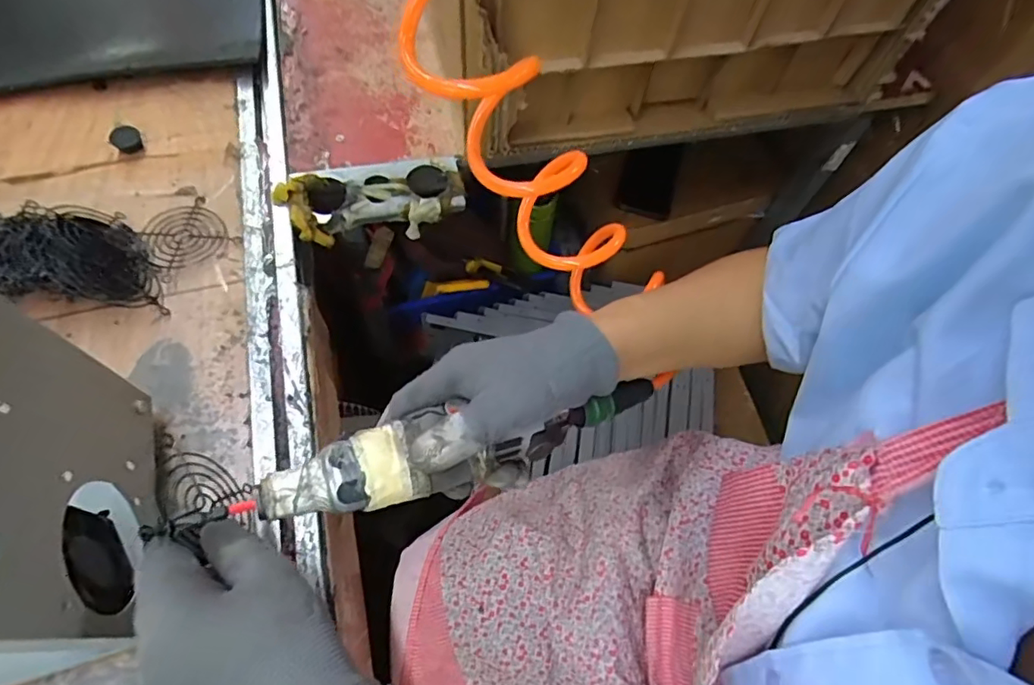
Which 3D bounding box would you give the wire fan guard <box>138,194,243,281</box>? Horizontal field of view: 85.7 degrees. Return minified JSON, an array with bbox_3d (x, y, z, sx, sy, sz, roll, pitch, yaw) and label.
[{"bbox_3d":[-0.270,-0.087,0.453,0.062,0.007,0.063,-39,72,-22],"label":"wire fan guard"}]

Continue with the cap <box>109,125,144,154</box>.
[{"bbox_3d":[-0.342,-0.178,0.488,0.022,0.012,0.024,2,63,-4],"label":"cap"}]

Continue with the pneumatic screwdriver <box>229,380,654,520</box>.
[{"bbox_3d":[-0.017,0.056,0.317,0.251,0.047,0.045,-8,65,-26],"label":"pneumatic screwdriver"}]

